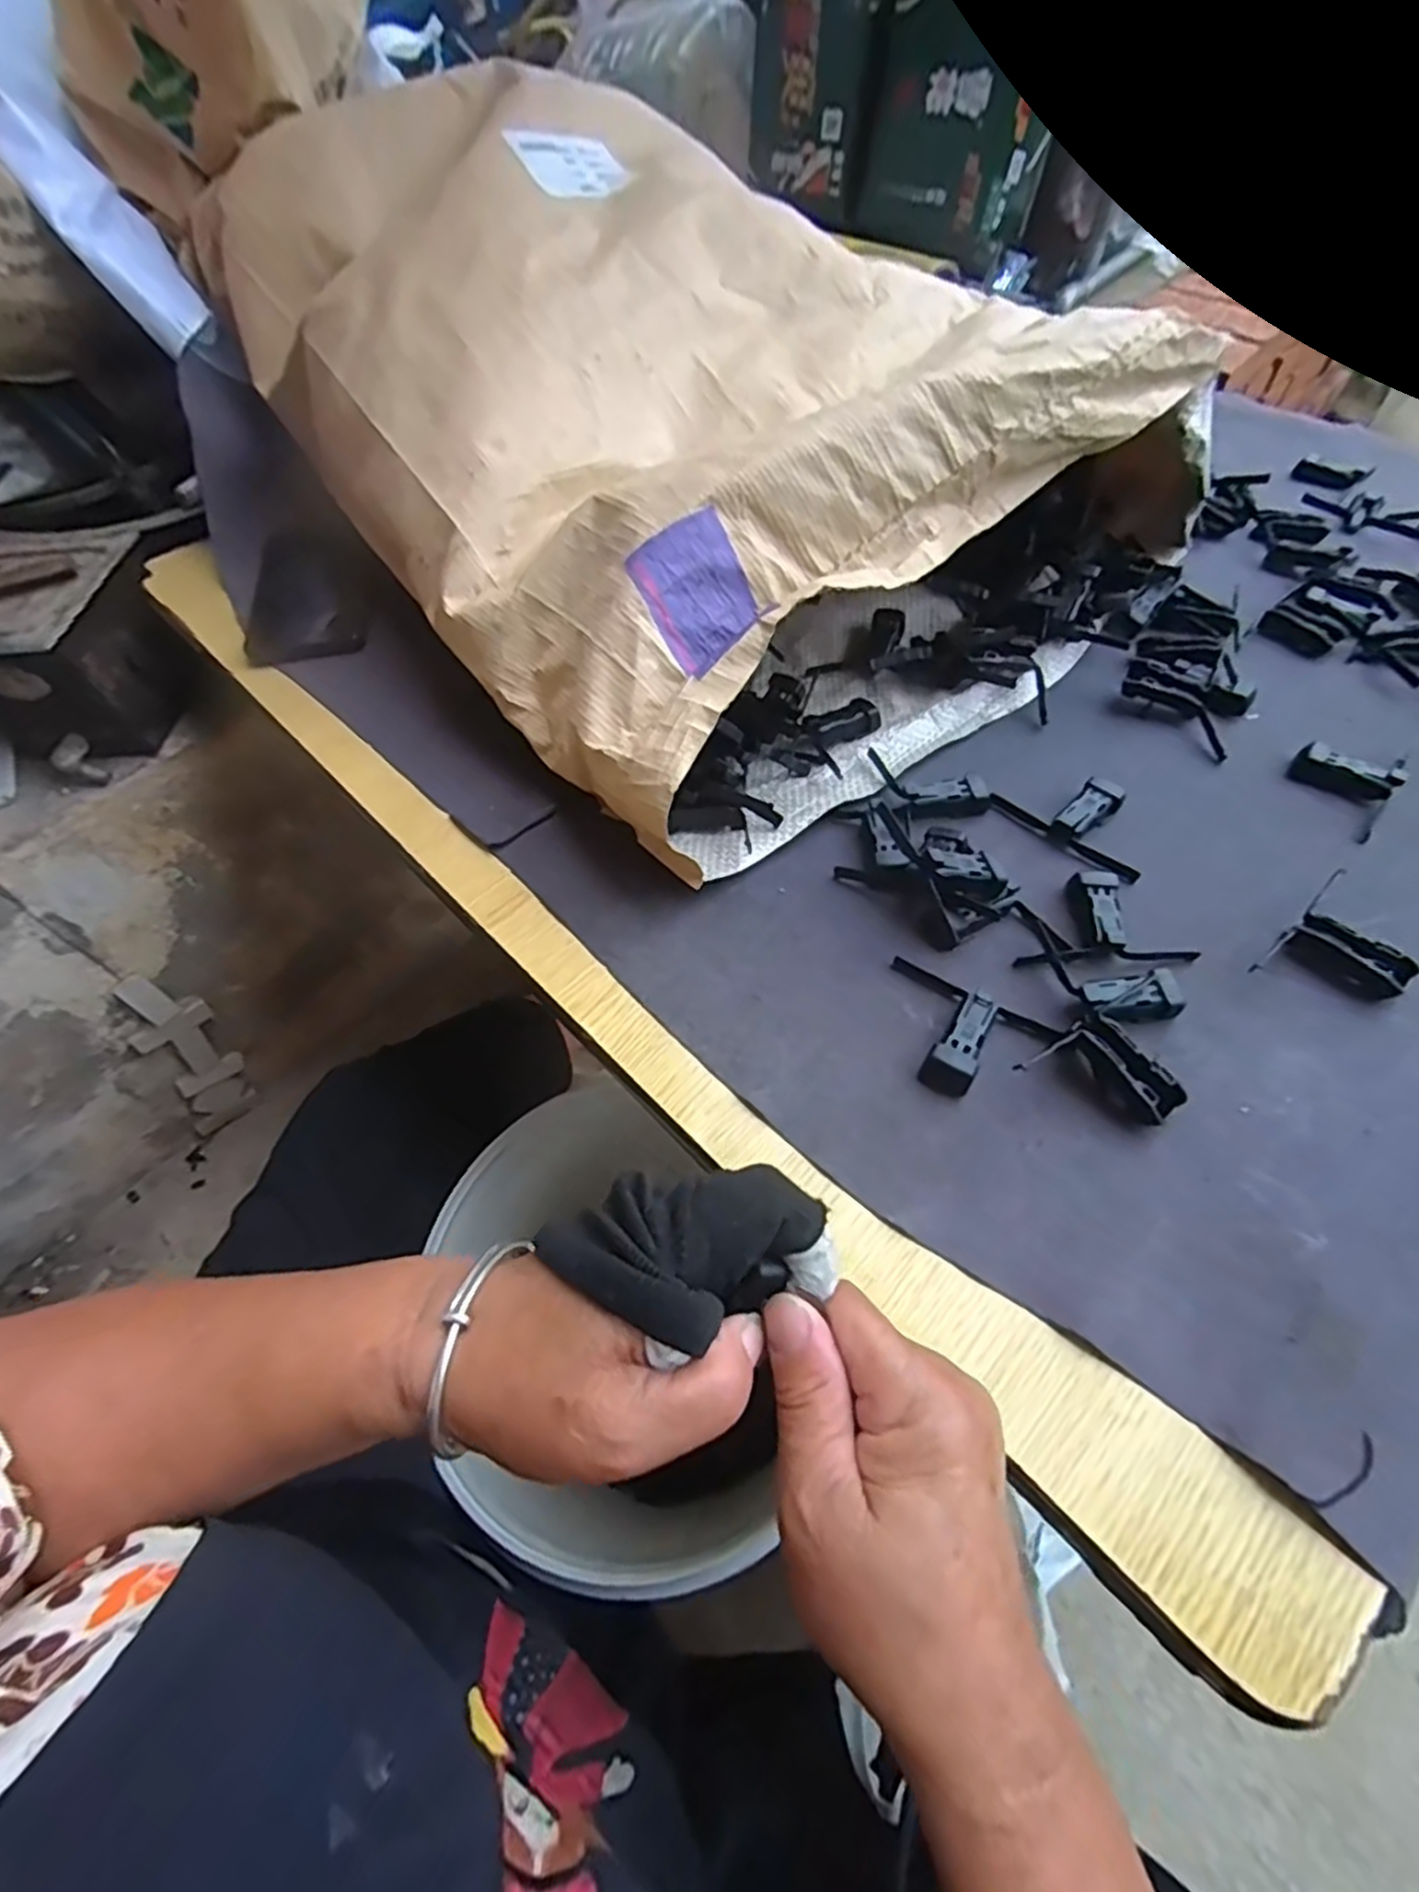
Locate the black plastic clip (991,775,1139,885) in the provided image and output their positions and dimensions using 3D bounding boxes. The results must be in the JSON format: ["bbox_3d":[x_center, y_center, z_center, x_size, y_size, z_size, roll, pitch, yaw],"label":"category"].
[{"bbox_3d":[0.203,-0.072,0.397,0.045,0.012,0.081,-40,63,-19],"label":"black plastic clip"}]

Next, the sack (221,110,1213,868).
[{"bbox_3d":[-0.035,-0.368,0.502,0.444,0.161,0.598,-36,64,-20],"label":"sack"}]

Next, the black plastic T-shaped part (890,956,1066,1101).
[{"bbox_3d":[0.109,0.038,0.323,0.076,0.015,0.054,26,63,19],"label":"black plastic T-shaped part"}]

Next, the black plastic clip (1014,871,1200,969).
[{"bbox_3d":[0.185,-0.013,0.354,0.080,0.013,0.048,-4,58,2],"label":"black plastic clip"}]

